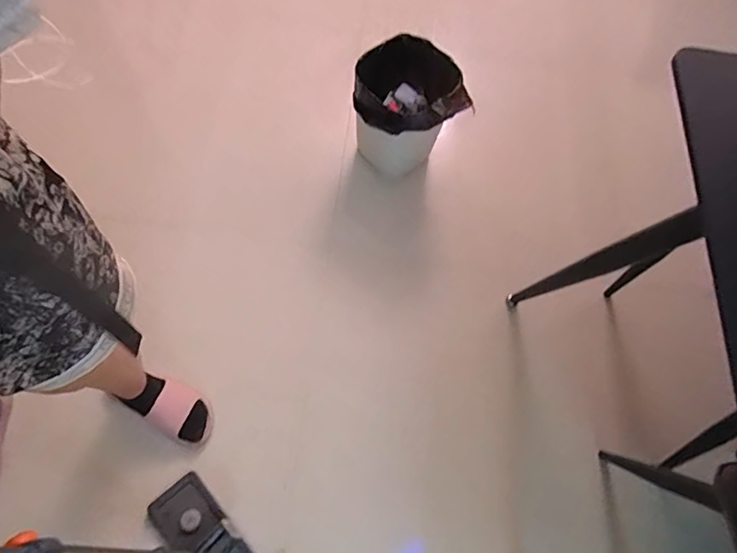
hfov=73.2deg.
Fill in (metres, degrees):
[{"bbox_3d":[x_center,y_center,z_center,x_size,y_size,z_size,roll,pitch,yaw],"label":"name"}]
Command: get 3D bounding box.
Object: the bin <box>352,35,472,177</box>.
[{"bbox_3d":[0.096,-0.430,1.410,0.287,0.373,0.296,1,66,-3],"label":"bin"}]

